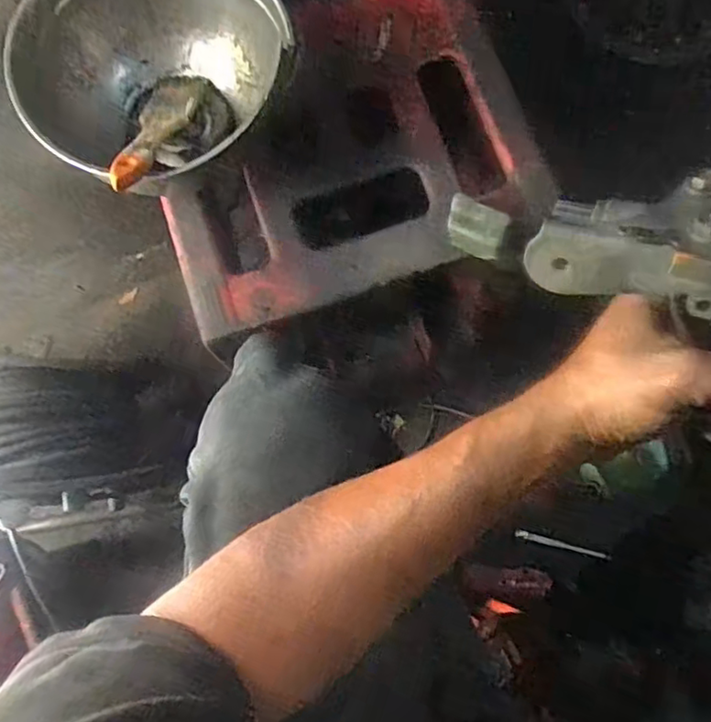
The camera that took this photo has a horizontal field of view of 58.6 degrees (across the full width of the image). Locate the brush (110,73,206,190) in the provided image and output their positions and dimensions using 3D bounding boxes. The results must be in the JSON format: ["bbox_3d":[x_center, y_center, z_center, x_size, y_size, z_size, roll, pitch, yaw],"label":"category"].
[{"bbox_3d":[-0.139,-0.162,0.443,0.031,0.016,0.171,3,42,1],"label":"brush"}]

